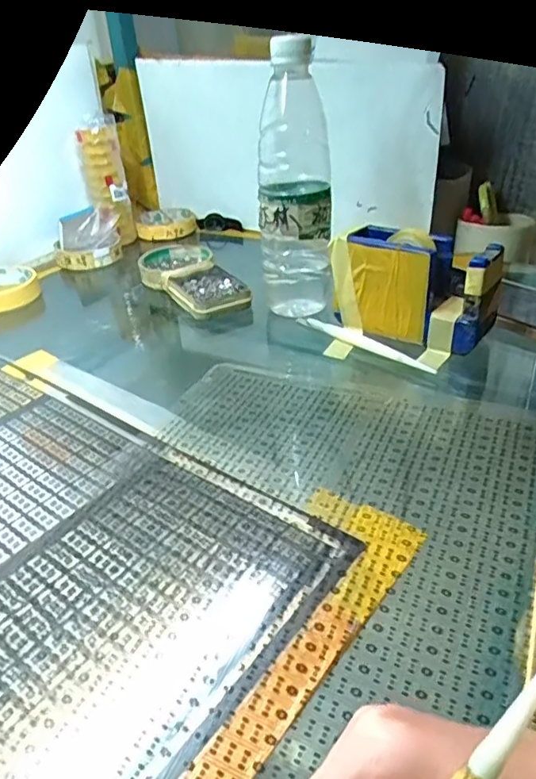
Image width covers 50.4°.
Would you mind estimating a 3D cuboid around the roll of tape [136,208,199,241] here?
[{"bbox_3d":[-0.142,-0.239,0.814,0.083,0.018,0.100,-4,32,2],"label":"roll of tape"}]

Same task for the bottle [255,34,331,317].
[{"bbox_3d":[0.023,-0.178,0.498,0.061,0.211,0.053,-1,33,7],"label":"bottle"}]

